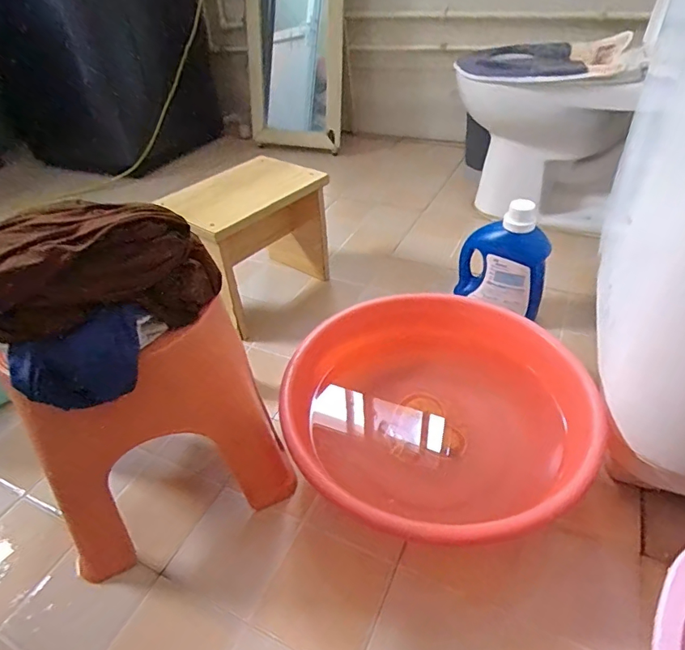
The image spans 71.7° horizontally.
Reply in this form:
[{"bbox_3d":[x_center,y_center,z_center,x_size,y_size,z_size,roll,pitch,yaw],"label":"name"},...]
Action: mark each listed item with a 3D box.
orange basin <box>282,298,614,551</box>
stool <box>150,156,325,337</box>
[{"bbox_3d":[0.139,0.154,0.738,0.420,0.177,0.425,-3,39,3],"label":"orange basin"},{"bbox_3d":[-0.202,-0.164,1.068,0.204,0.294,0.380,21,46,29],"label":"stool"}]

